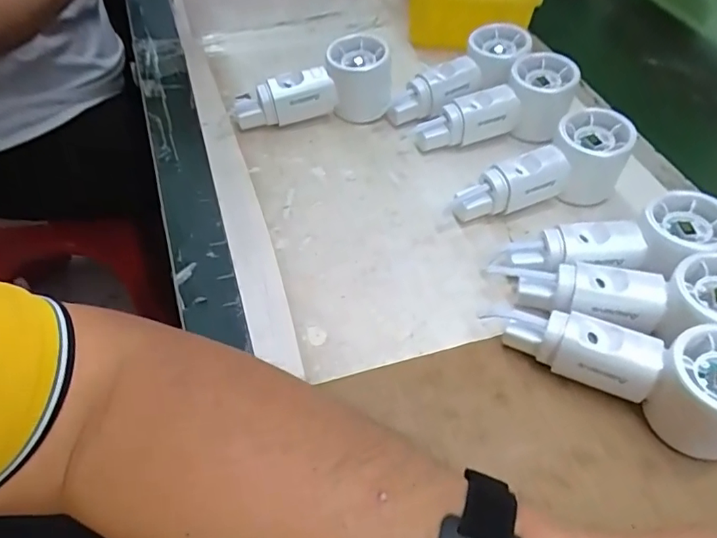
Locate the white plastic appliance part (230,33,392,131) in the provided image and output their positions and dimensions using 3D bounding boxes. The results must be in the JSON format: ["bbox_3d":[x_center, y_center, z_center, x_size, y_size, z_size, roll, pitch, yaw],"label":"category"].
[{"bbox_3d":[-0.042,-0.169,0.481,0.154,0.063,0.056,-10,52,-12],"label":"white plastic appliance part"}]

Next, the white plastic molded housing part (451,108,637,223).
[{"bbox_3d":[0.143,-0.073,0.429,0.154,0.059,0.053,-22,55,-5],"label":"white plastic molded housing part"}]

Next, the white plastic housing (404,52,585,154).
[{"bbox_3d":[0.119,-0.141,0.480,0.156,0.059,0.056,-21,54,-2],"label":"white plastic housing"}]

